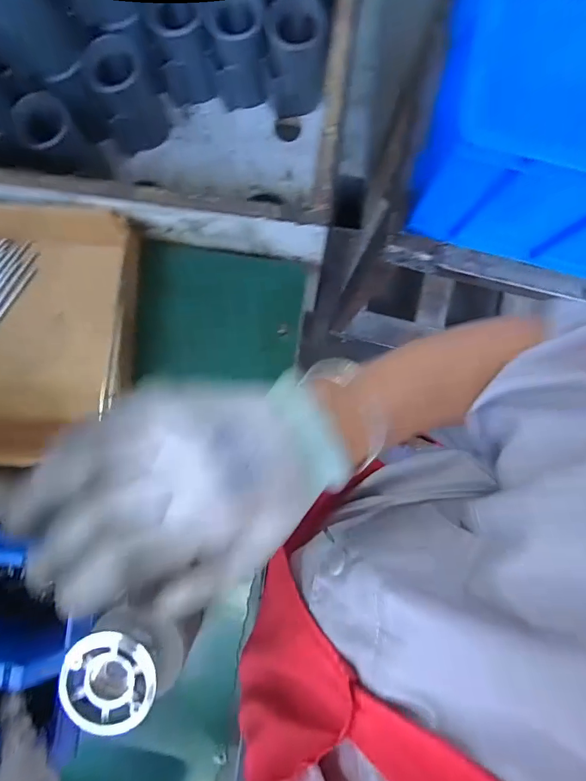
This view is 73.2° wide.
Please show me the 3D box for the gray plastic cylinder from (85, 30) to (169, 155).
[{"bbox_3d":[-0.254,-0.443,0.603,0.097,0.127,0.077,-28,92,0],"label":"gray plastic cylinder"}]

